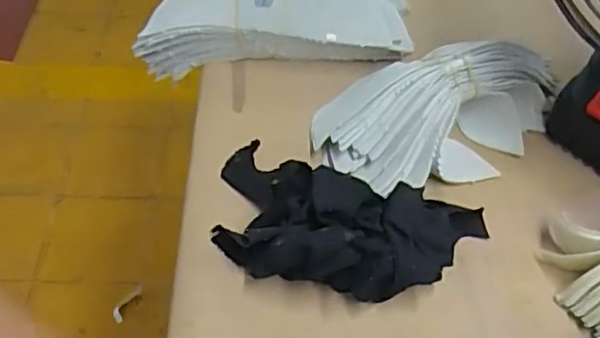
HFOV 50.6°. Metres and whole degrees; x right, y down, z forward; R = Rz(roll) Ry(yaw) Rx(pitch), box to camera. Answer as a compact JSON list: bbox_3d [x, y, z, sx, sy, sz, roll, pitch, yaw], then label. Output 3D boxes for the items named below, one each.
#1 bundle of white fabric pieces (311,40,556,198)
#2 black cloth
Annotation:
[{"bbox_3d":[0.102,-0.049,0.461,0.190,0.052,0.111,-23,56,-21],"label":"bundle of white fabric pieces"},{"bbox_3d":[0.024,0.030,0.390,0.176,0.053,0.098,17,52,10],"label":"black cloth"}]

